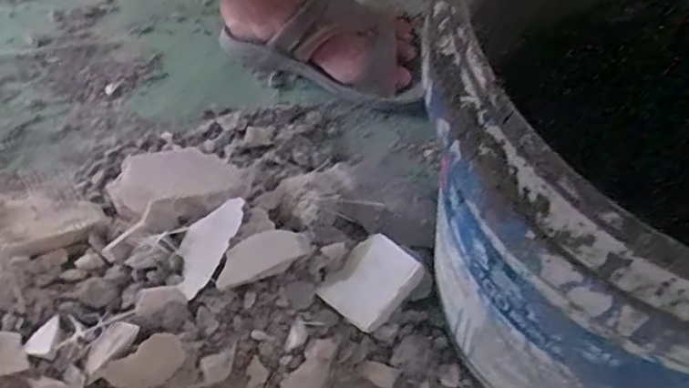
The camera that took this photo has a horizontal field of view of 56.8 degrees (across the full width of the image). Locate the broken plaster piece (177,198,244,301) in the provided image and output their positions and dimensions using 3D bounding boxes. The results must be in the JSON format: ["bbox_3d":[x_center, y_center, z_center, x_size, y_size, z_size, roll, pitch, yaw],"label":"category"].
[{"bbox_3d":[-0.116,0.042,0.537,0.039,0.013,0.088,28,67,16],"label":"broken plaster piece"}]

